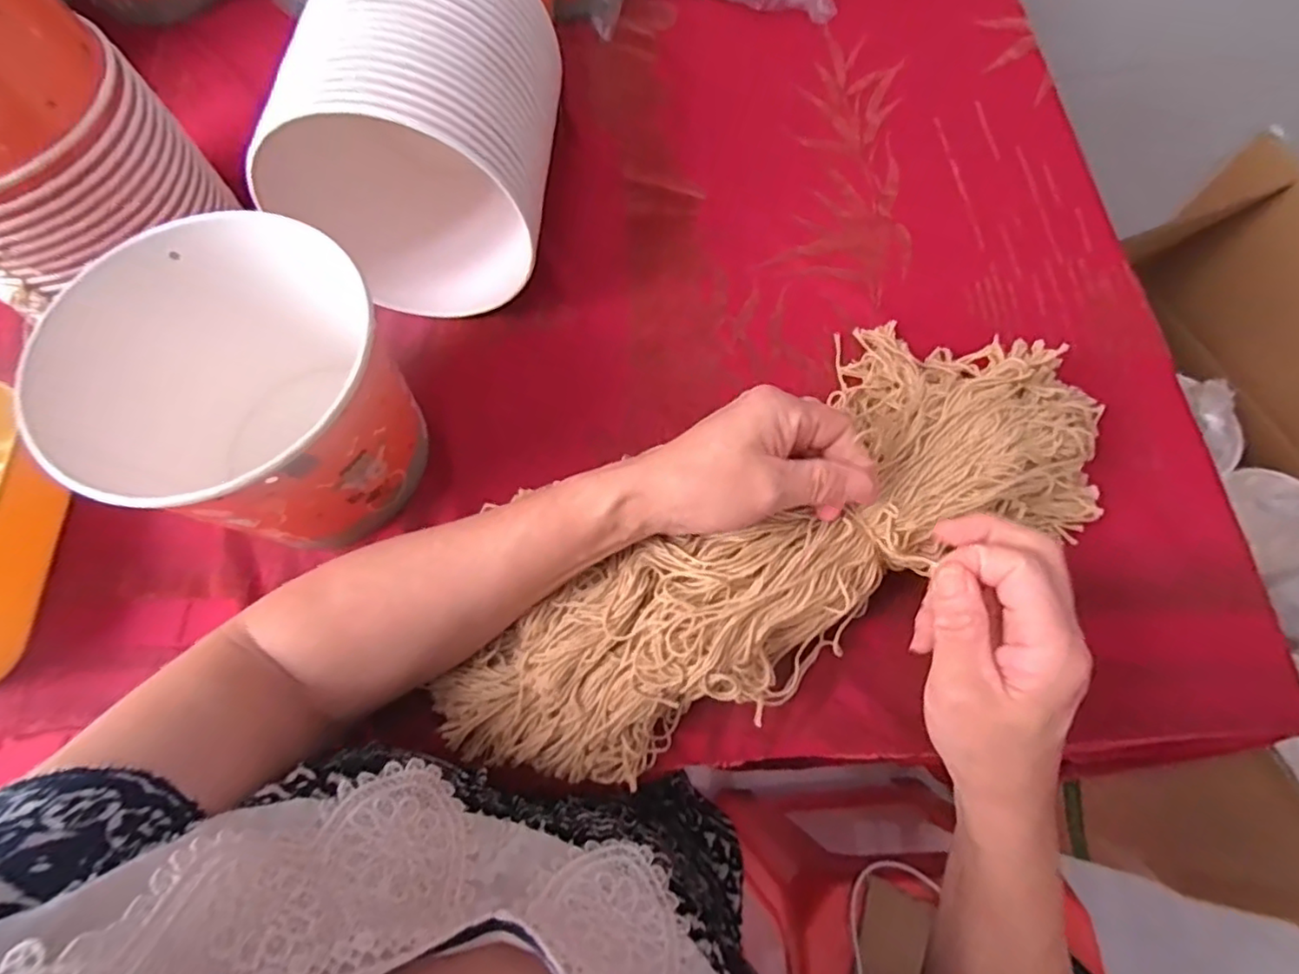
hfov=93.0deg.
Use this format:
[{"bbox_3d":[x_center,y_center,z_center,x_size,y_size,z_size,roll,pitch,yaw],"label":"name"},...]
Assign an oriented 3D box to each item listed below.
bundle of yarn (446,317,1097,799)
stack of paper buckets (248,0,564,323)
[{"bbox_3d":[0.076,0.033,0.358,0.415,0.064,0.162,-33,71,-10],"label":"bundle of yarn"},{"bbox_3d":[-0.144,-0.297,0.435,0.147,0.172,0.292,1,69,2],"label":"stack of paper buckets"}]

